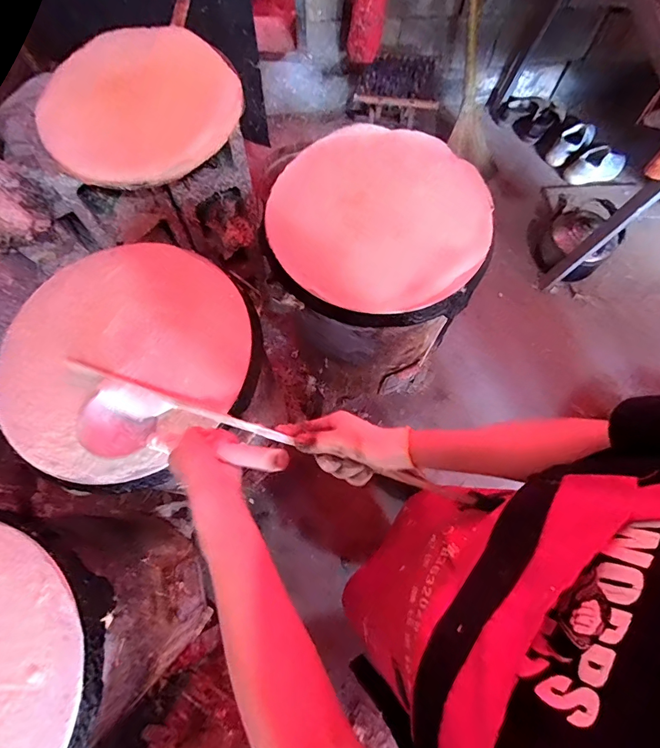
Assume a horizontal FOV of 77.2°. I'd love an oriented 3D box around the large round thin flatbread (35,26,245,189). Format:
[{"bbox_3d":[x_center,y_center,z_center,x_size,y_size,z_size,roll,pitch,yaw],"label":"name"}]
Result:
[{"bbox_3d":[-0.380,-0.527,0.798,0.367,0.037,0.365,0,70,0],"label":"large round thin flatbread"}]

